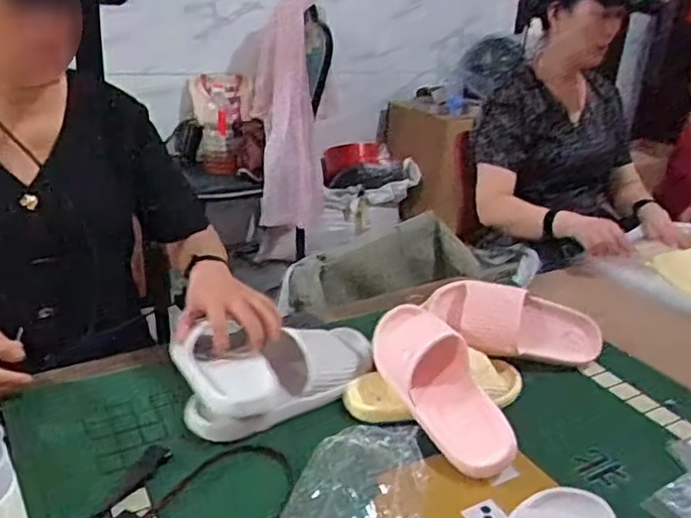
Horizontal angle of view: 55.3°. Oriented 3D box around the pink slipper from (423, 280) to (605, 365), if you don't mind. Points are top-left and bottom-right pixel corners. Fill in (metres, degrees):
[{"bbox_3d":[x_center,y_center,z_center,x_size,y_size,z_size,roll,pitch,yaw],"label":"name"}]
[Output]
[{"bbox_3d":[0.249,0.089,0.972,0.246,0.111,0.072,7,24,5],"label":"pink slipper"}]

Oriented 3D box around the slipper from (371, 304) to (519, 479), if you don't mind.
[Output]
[{"bbox_3d":[0.118,0.151,0.826,0.084,0.087,0.249,-12,54,-34],"label":"slipper"}]

